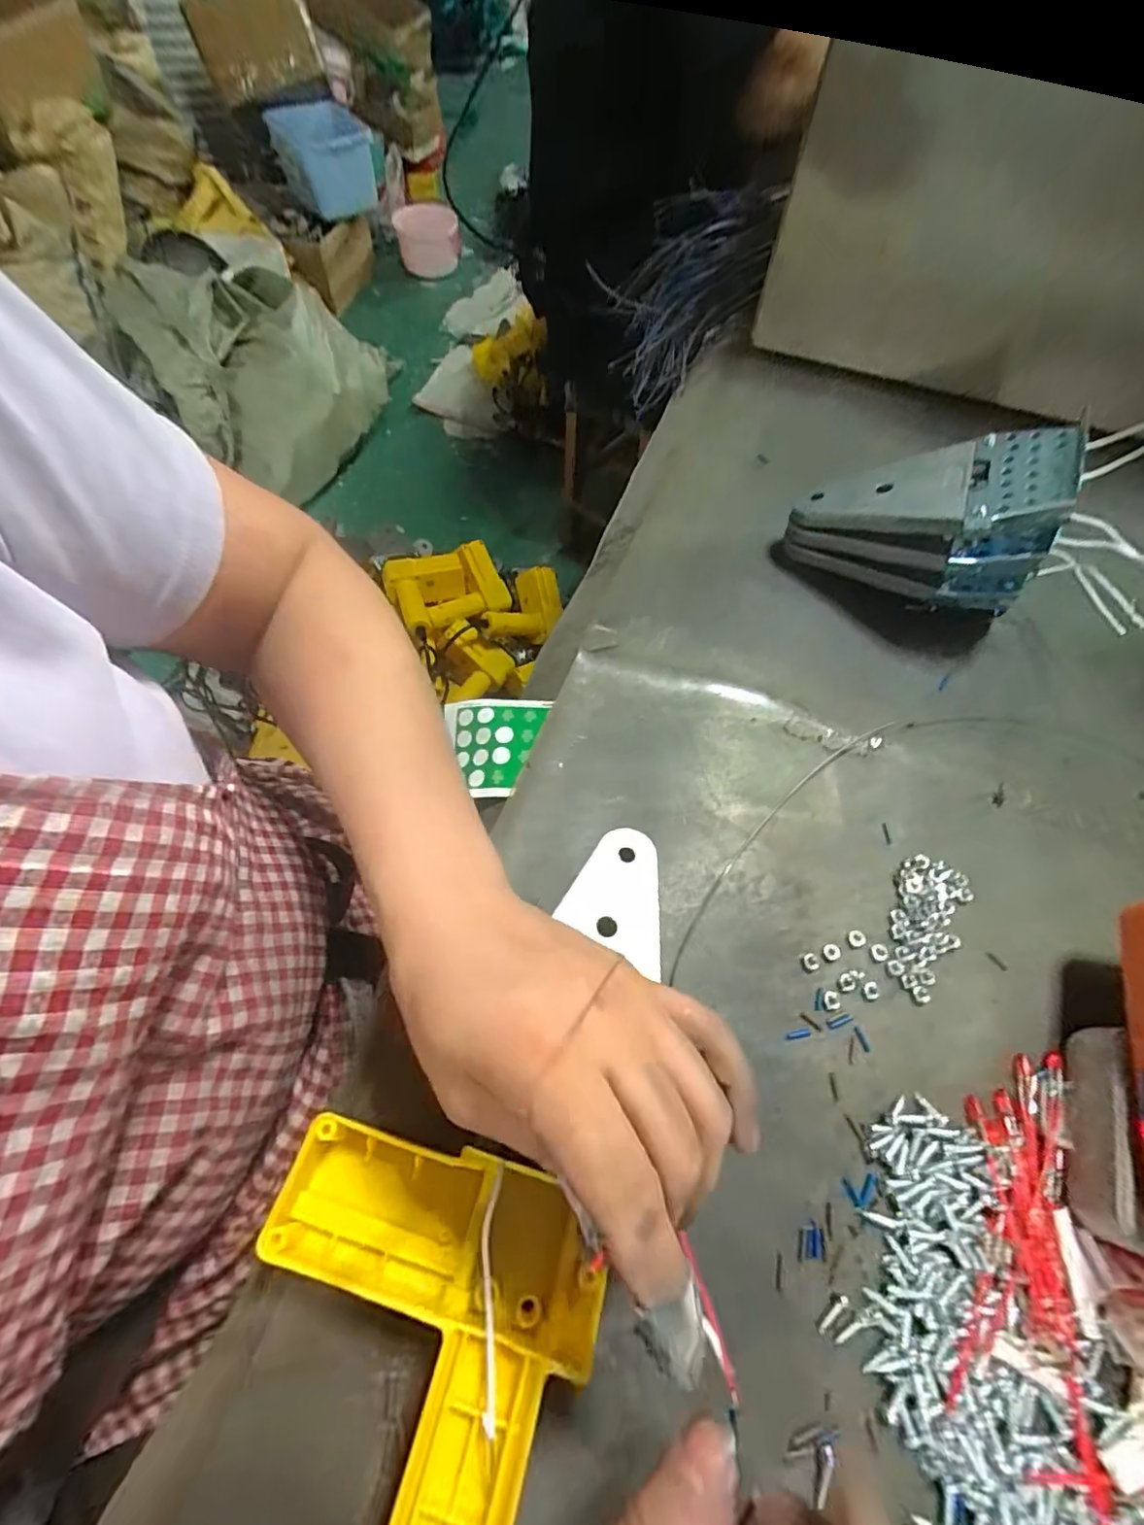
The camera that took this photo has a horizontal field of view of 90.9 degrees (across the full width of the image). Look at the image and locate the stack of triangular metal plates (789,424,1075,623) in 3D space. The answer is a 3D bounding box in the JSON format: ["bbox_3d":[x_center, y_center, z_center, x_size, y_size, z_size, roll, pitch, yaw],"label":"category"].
[{"bbox_3d":[0.205,-0.144,0.337,0.130,0.089,0.072,8,65,3],"label":"stack of triangular metal plates"}]

